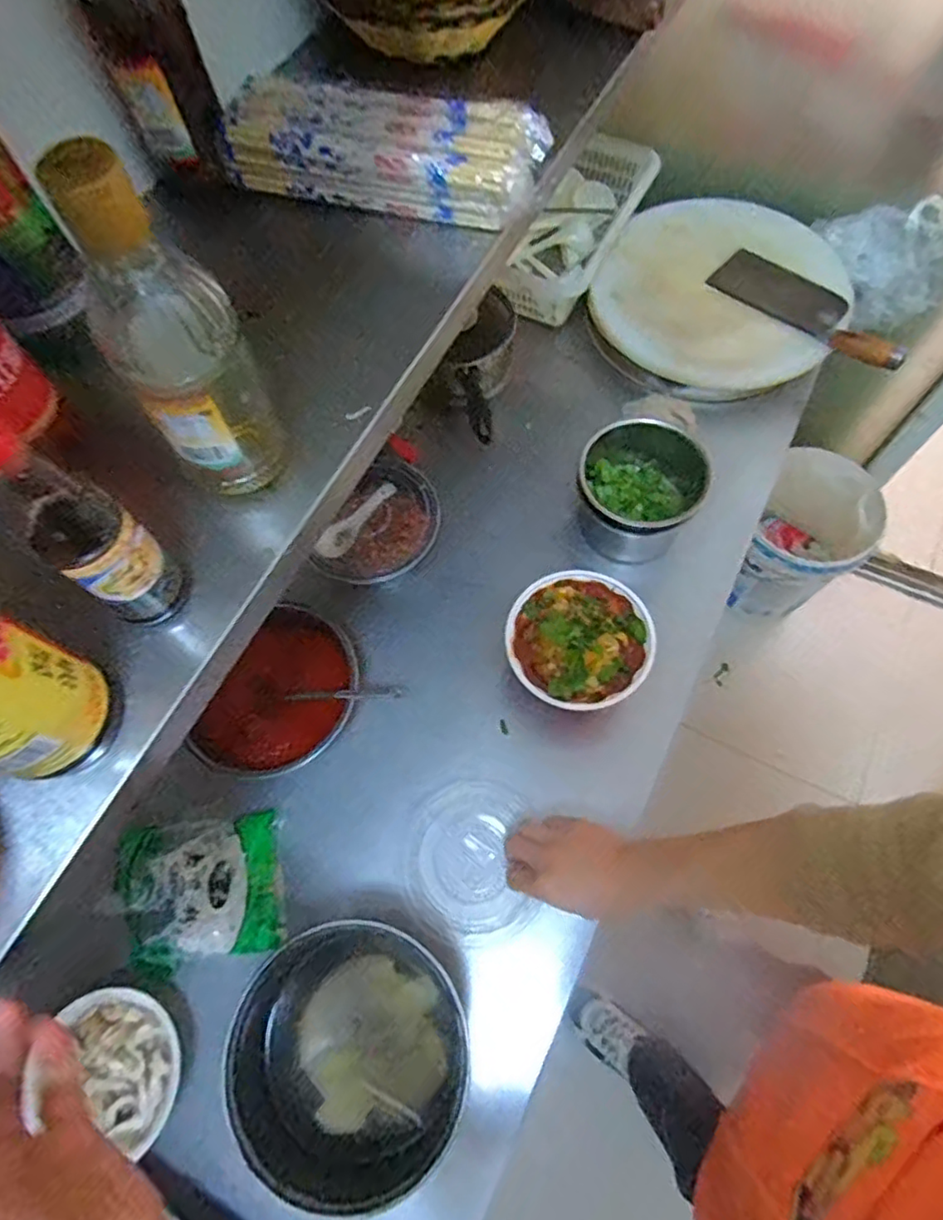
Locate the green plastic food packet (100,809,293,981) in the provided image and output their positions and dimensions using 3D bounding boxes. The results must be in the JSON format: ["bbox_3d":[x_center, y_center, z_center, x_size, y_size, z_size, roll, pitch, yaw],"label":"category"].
[{"bbox_3d":[-0.291,0.295,0.669,0.168,0.030,0.147,-5,70,-13],"label":"green plastic food packet"}]

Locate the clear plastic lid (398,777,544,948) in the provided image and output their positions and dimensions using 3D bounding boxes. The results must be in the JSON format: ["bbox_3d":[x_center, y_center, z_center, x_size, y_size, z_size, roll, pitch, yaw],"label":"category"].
[{"bbox_3d":[-0.005,0.267,0.683,0.145,0.014,0.165,10,60,-17],"label":"clear plastic lid"}]

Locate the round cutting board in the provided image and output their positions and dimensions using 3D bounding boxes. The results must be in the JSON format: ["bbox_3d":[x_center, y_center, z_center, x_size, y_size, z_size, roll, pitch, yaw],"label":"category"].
[{"bbox_3d":[0.367,-0.468,0.944,0.340,0.053,0.339,-1,67,3],"label":"round cutting board"}]

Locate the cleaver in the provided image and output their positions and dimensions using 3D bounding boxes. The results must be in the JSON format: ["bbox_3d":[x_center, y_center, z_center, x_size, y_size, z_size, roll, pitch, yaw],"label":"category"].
[{"bbox_3d":[0.484,-0.437,0.895,0.104,0.034,0.297,-35,69,-11],"label":"cleaver"}]

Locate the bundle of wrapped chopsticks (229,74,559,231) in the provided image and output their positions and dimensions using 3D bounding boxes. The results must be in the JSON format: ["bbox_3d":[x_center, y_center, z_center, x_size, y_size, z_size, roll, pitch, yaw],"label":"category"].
[{"bbox_3d":[-0.065,-0.363,0.496,0.252,0.052,0.082,13,68,9],"label":"bundle of wrapped chopsticks"}]

